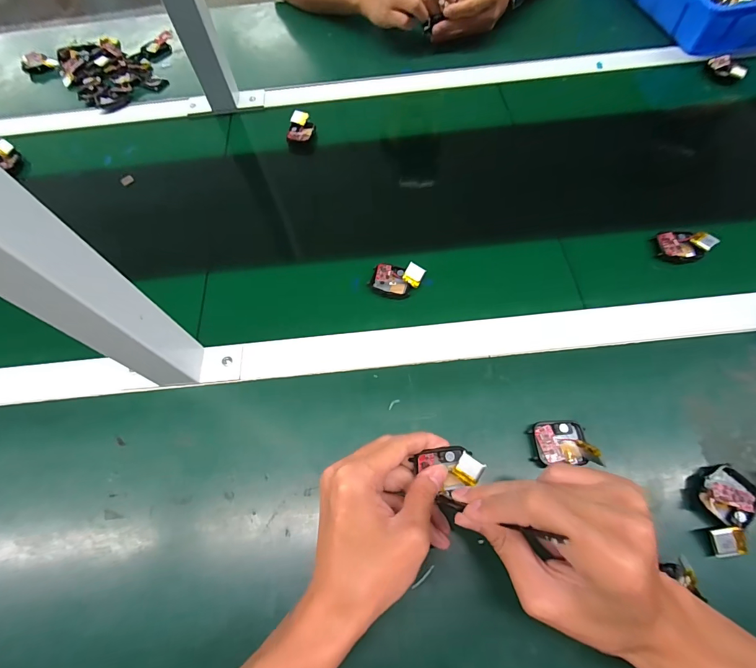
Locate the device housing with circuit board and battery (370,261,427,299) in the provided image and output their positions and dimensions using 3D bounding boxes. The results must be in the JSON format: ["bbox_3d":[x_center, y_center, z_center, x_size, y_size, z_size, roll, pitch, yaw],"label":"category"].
[{"bbox_3d":[0.021,-0.060,0.406,0.055,0.018,0.036,6,63,6],"label":"device housing with circuit board and battery"}]

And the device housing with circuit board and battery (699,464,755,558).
[{"bbox_3d":[0.276,0.140,0.296,0.038,0.022,0.068,28,67,17],"label":"device housing with circuit board and battery"}]

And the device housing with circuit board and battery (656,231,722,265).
[{"bbox_3d":[0.339,-0.099,0.410,0.052,0.017,0.039,-6,62,0],"label":"device housing with circuit board and battery"}]

